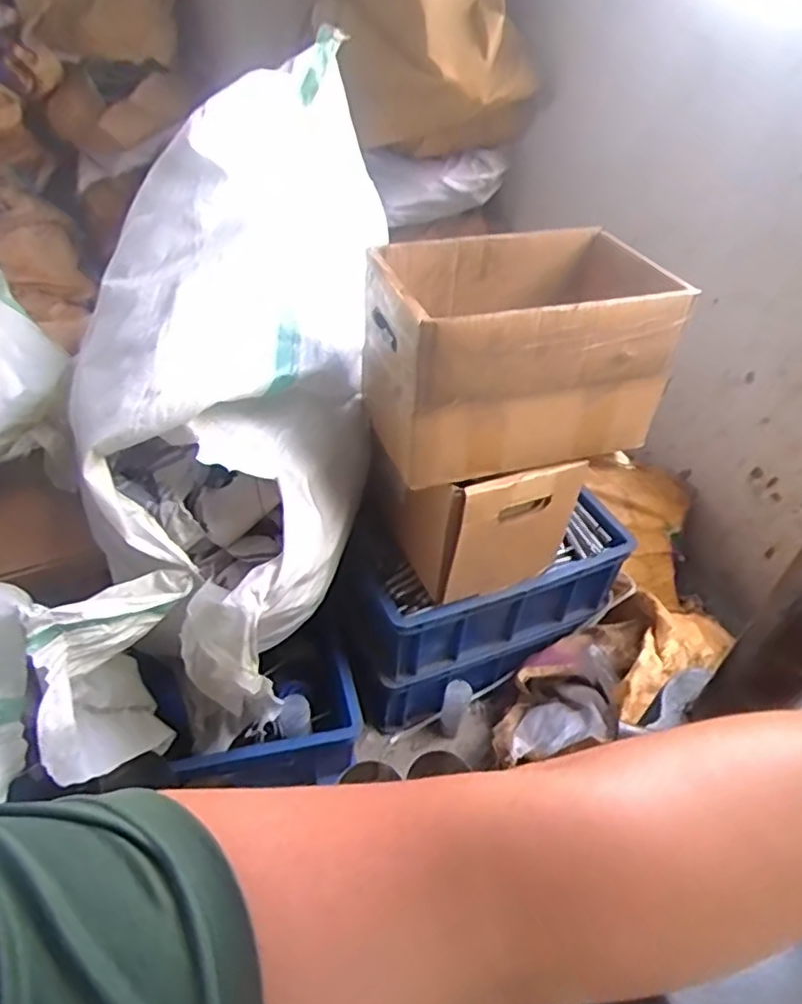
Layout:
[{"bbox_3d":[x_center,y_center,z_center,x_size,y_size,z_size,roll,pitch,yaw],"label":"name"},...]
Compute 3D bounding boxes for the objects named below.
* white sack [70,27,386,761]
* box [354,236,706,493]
[{"bbox_3d":[-0.209,-0.192,0.866,0.325,0.294,0.848,2,65,-4],"label":"white sack"},{"bbox_3d":[0.135,-0.177,0.762,0.328,0.195,0.197,-10,44,-17],"label":"box"}]

